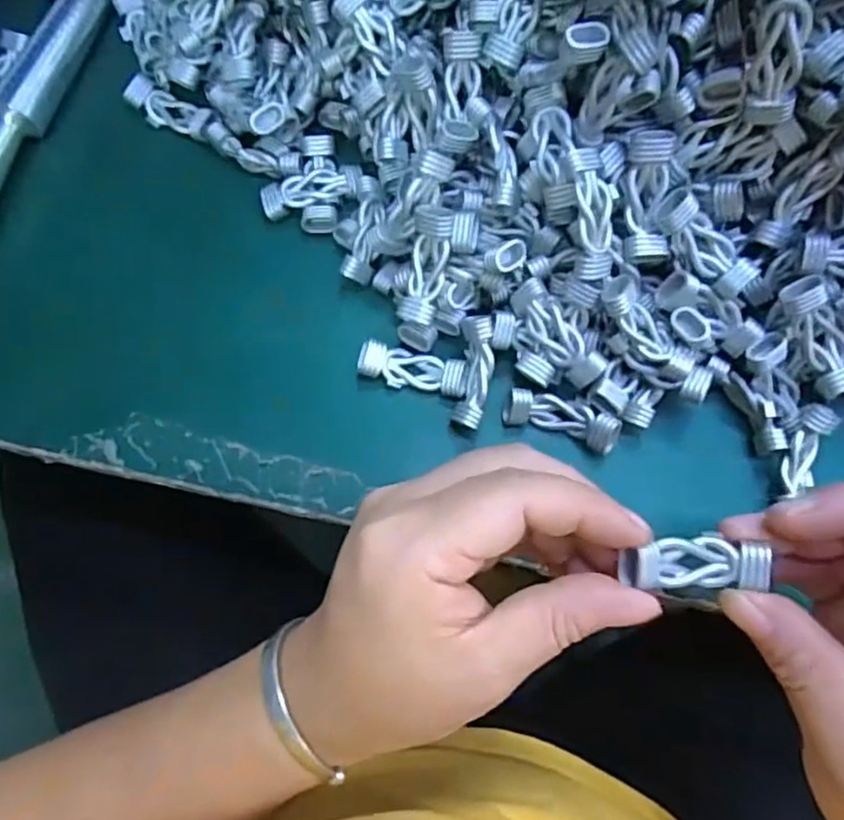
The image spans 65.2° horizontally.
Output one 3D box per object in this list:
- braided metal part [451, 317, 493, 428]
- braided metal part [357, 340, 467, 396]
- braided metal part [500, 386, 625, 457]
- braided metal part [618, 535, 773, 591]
[{"bbox_3d":[0.021,-0.015,0.264,0.014,0.010,0.043,6,92,3],"label":"braided metal part"},{"bbox_3d":[-0.003,-0.017,0.272,0.045,0.007,0.016,11,77,5],"label":"braided metal part"},{"bbox_3d":[0.056,0.004,0.262,0.044,0.014,0.015,19,78,6],"label":"braided metal part"},{"bbox_3d":[0.080,0.045,0.196,0.042,0.011,0.014,0,76,-4],"label":"braided metal part"}]

